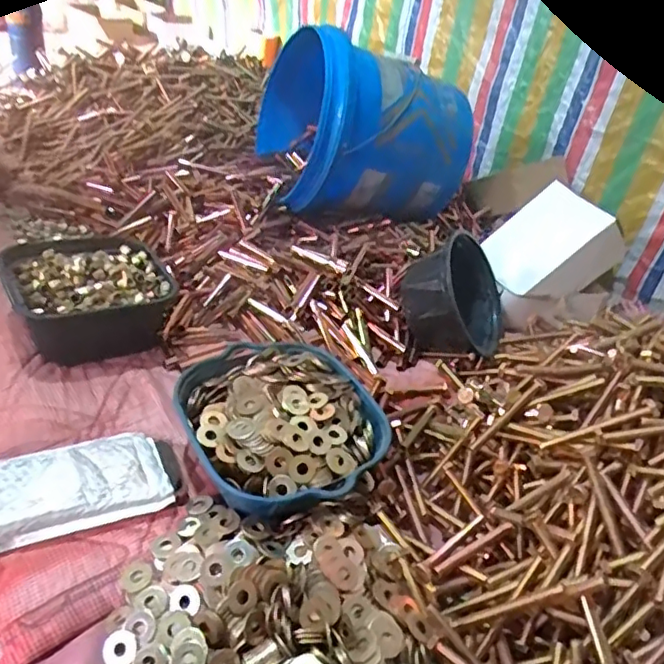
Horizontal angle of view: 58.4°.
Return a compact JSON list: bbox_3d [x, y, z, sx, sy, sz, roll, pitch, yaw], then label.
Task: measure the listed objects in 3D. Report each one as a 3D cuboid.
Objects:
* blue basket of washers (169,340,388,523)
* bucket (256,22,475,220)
[{"bbox_3d":[-0.045,0.086,0.584,0.183,0.055,0.192,-13,43,-28],"label":"blue basket of washers"},{"bbox_3d":[0.054,-0.340,0.958,0.286,0.235,0.286,-4,39,-19],"label":"bucket"}]

